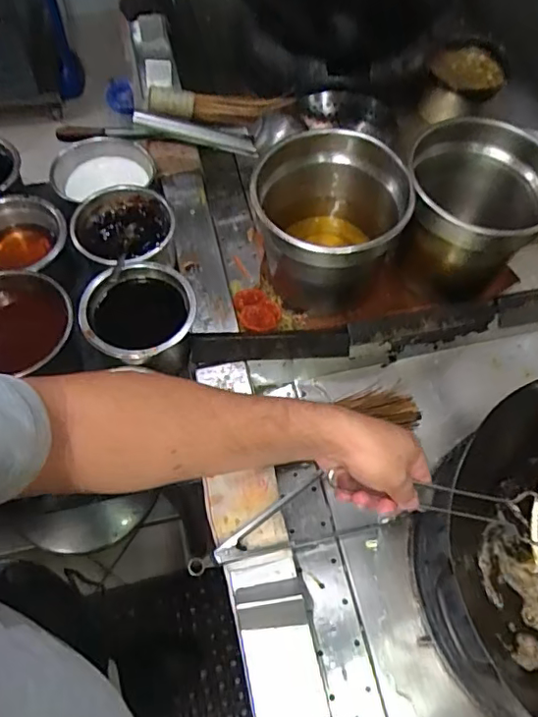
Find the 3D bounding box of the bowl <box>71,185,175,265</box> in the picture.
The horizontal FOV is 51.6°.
[{"bbox_3d":[-0.228,-0.189,0.900,0.145,0.104,0.158,1,61,-2],"label":"bowl"}]

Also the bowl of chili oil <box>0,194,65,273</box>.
[{"bbox_3d":[-0.394,-0.180,0.864,0.147,0.075,0.161,1,61,-2],"label":"bowl of chili oil"}]

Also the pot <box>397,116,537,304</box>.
[{"bbox_3d":[0.326,-0.229,0.918,0.219,0.230,0.226,1,61,-2],"label":"pot"}]

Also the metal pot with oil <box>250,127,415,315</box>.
[{"bbox_3d":[0.089,-0.205,0.876,0.220,0.191,0.227,3,61,-1],"label":"metal pot with oil"}]

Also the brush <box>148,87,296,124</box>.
[{"bbox_3d":[-0.097,-0.501,1.107,0.275,0.071,0.052,13,62,4],"label":"brush"}]

